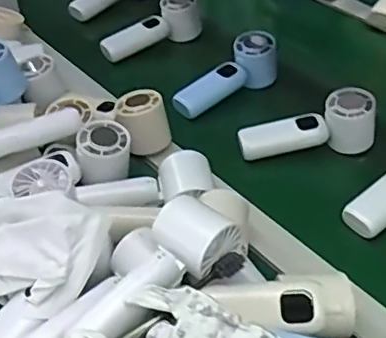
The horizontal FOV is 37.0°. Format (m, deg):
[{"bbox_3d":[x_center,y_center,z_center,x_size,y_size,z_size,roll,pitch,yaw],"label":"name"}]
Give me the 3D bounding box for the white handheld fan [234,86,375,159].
[{"bbox_3d":[0.129,-0.048,0.666,0.152,0.069,0.057,-3,42,-2],"label":"white handheld fan"}]

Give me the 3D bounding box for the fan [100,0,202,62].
[{"bbox_3d":[-0.061,-0.203,0.824,0.146,0.062,0.053,-22,46,-21],"label":"fan"}]

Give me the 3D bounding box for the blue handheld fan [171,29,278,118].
[{"bbox_3d":[0.042,-0.114,0.746,0.157,0.062,0.049,-36,52,-16],"label":"blue handheld fan"}]

